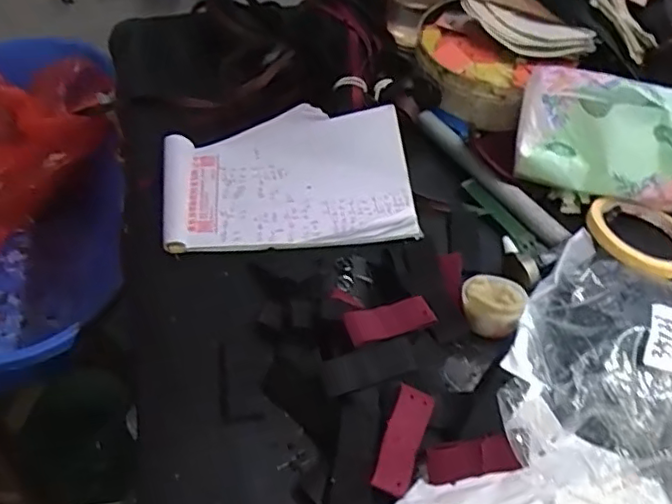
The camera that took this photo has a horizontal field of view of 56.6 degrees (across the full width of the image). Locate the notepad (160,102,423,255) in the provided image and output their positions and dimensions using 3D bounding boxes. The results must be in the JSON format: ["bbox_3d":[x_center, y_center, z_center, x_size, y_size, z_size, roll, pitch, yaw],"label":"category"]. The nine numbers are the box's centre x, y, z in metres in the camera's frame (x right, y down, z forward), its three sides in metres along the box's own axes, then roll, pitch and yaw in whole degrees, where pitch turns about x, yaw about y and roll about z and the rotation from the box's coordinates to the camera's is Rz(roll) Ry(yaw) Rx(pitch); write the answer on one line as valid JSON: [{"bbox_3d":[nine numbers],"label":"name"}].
[{"bbox_3d":[-0.047,-0.073,0.561,0.223,0.032,0.146,-4,50,-1],"label":"notepad"}]

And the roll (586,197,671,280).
[{"bbox_3d":[0.255,-0.010,0.520,0.086,0.023,0.082,0,48,0],"label":"roll"}]

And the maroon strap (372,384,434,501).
[{"bbox_3d":[0.042,0.119,0.395,0.024,0.004,0.065,24,69,-4],"label":"maroon strap"}]

